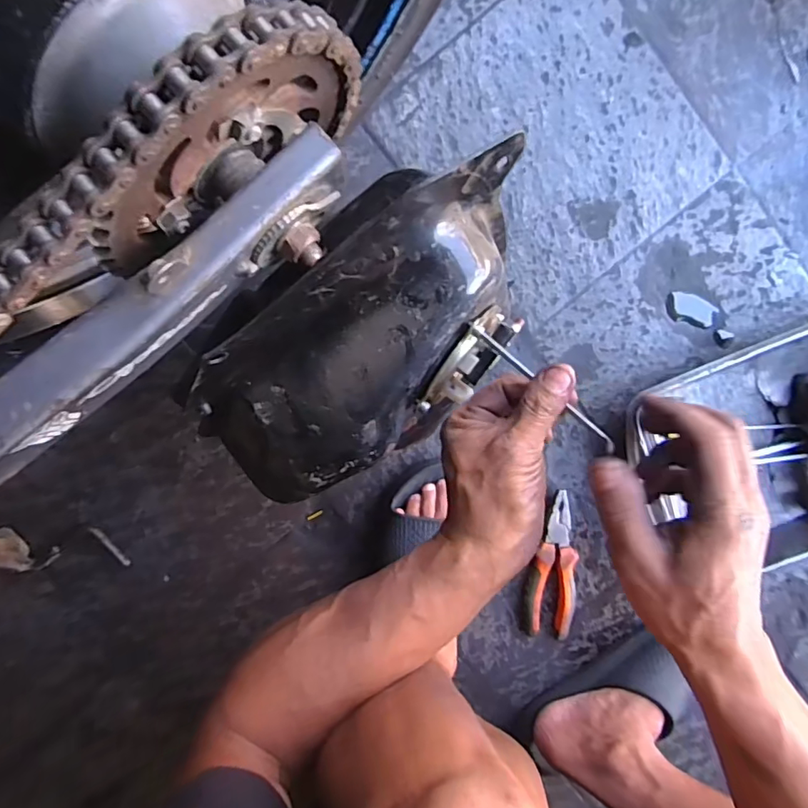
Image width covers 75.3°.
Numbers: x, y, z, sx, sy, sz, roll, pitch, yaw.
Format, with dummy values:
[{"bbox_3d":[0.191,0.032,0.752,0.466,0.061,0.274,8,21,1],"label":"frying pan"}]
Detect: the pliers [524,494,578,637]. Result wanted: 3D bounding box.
[{"bbox_3d":[0.177,0.191,0.613,0.056,0.030,0.172,7,95,-4],"label":"pliers"}]

